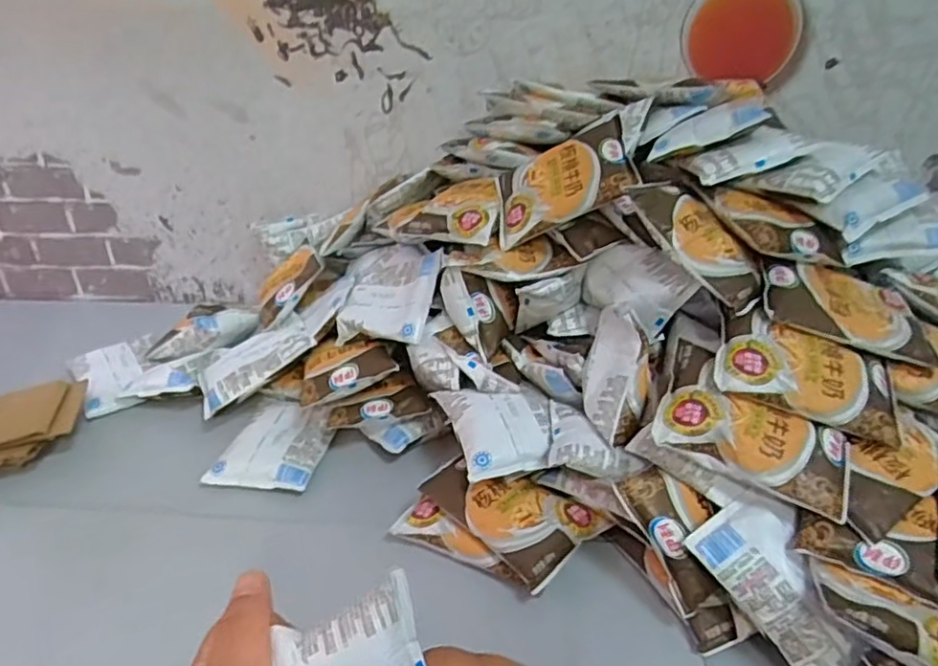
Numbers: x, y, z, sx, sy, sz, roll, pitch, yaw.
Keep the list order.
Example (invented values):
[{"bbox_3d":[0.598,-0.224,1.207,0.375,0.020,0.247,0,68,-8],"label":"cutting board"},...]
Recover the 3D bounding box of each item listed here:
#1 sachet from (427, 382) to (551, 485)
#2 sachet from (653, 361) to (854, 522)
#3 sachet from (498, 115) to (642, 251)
[{"bbox_3d":[0.027,0.074,0.549,0.085,0.023,0.106,-8,31,-11],"label":"sachet"},{"bbox_3d":[0.192,0.070,0.438,0.123,0.019,0.062,25,71,9],"label":"sachet"},{"bbox_3d":[0.080,-0.135,0.573,0.124,0.014,0.090,-22,52,22],"label":"sachet"}]

